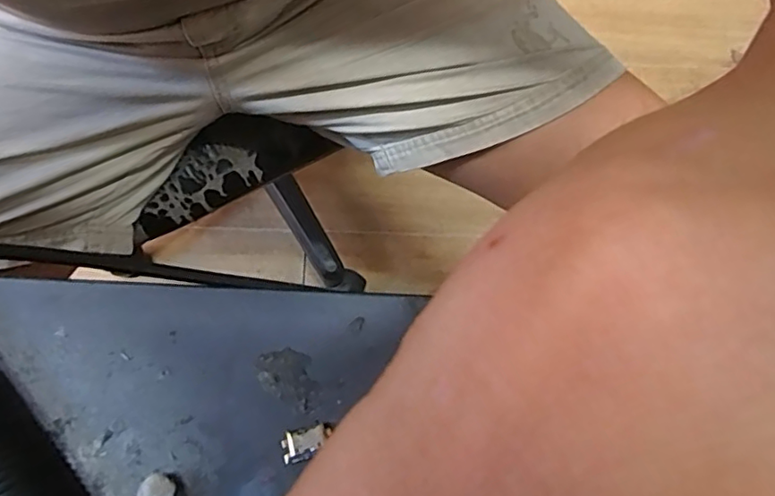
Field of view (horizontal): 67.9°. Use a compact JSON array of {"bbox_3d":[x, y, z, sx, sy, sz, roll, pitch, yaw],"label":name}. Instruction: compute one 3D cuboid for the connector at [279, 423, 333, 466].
[{"bbox_3d":[-0.018,0.043,0.127,0.011,0.004,0.007,-10,70,-6],"label":"connector"}]

